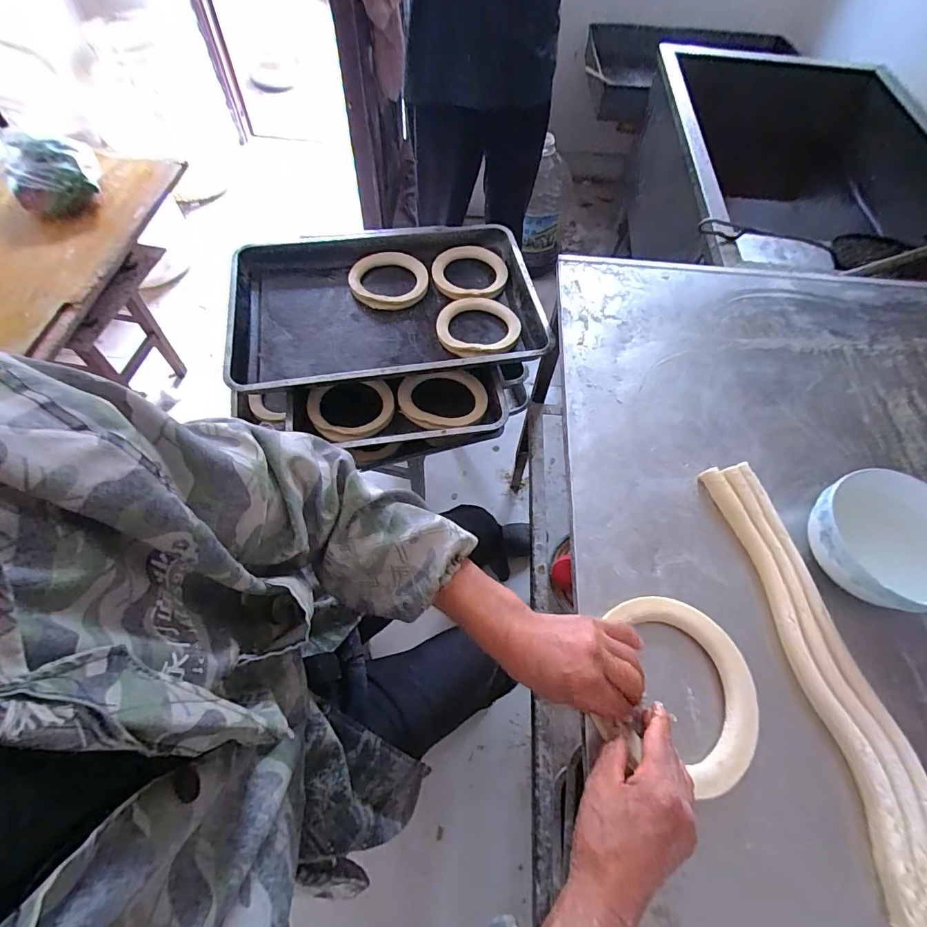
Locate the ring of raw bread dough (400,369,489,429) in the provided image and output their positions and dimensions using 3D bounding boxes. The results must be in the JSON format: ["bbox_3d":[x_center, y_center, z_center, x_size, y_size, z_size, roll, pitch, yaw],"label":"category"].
[{"bbox_3d":[-0.040,-0.123,0.880,0.173,0.031,0.149,-6,60,-6],"label":"ring of raw bread dough"}]

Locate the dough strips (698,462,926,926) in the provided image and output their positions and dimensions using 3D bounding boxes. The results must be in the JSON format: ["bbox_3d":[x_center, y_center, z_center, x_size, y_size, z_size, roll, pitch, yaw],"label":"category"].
[{"bbox_3d":[0.365,0.194,0.463,0.068,0.027,0.420,-5,60,-6],"label":"dough strips"}]

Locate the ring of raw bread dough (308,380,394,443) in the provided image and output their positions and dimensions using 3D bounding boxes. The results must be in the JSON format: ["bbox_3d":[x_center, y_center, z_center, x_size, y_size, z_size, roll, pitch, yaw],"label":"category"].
[{"bbox_3d":[-0.216,-0.104,0.864,0.163,0.041,0.109,-7,76,-15],"label":"ring of raw bread dough"}]

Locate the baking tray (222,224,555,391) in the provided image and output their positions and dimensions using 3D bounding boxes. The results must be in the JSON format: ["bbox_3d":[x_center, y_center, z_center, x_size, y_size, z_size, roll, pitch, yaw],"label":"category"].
[{"bbox_3d":[-0.160,-0.360,0.970,0.635,0.066,0.499,-9,56,-9],"label":"baking tray"}]

